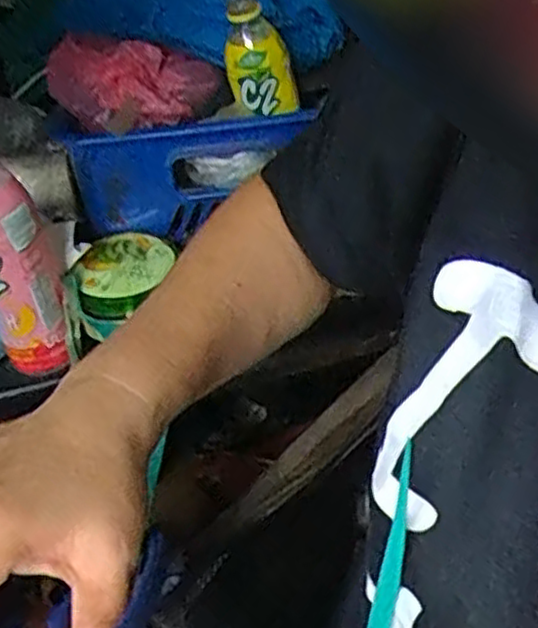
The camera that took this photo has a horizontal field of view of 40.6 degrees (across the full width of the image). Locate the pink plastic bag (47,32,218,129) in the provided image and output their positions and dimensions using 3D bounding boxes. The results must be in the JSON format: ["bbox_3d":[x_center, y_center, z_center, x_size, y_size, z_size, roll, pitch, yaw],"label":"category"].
[{"bbox_3d":[-0.125,-0.215,0.676,0.151,0.067,0.096,-9,34,-8],"label":"pink plastic bag"}]

